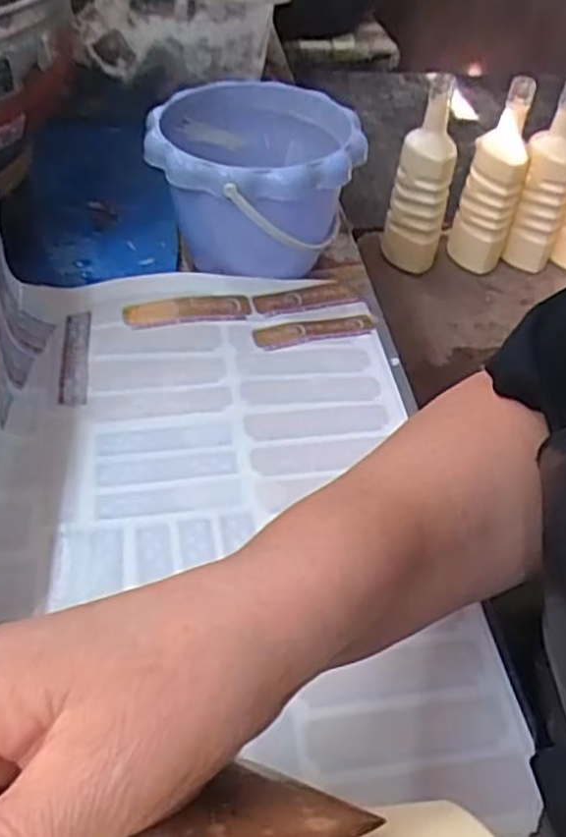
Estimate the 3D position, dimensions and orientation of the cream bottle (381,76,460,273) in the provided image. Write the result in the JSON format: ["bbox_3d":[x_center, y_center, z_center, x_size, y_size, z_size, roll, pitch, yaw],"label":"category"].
[{"bbox_3d":[0.192,-0.320,1.027,0.078,0.244,0.065,13,44,6],"label":"cream bottle"}]

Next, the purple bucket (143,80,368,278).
[{"bbox_3d":[-0.021,-0.174,0.575,0.148,0.114,0.150,4,44,-4],"label":"purple bucket"}]

